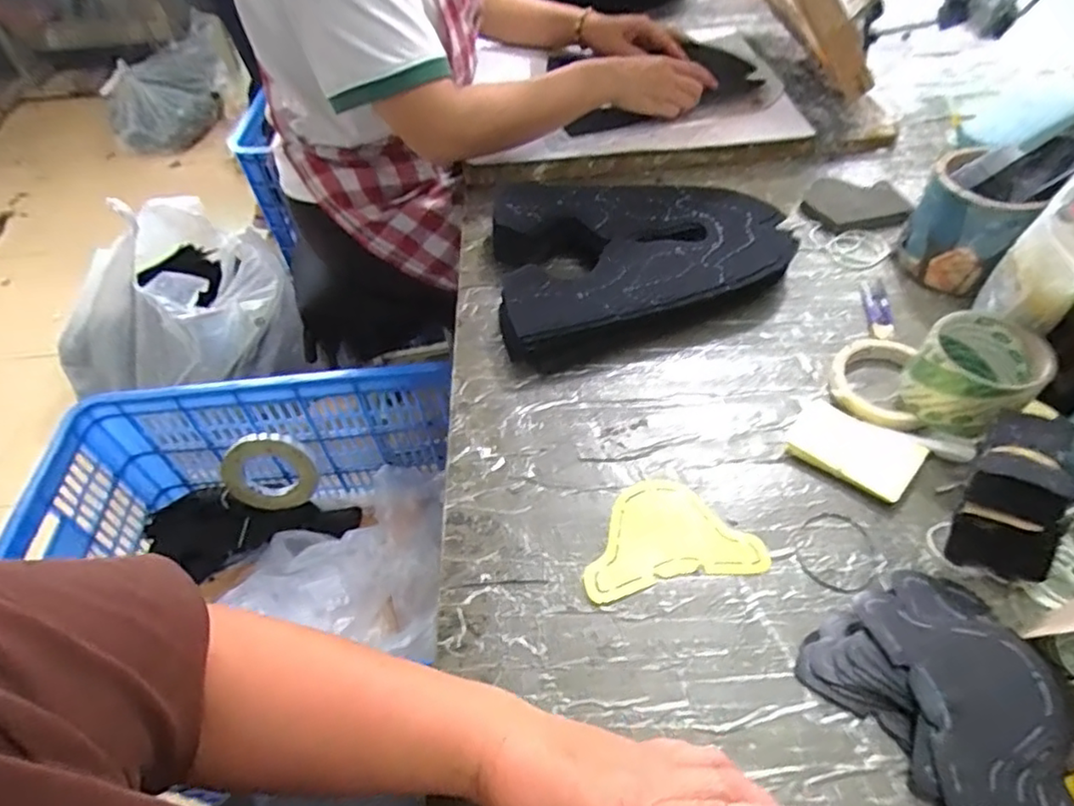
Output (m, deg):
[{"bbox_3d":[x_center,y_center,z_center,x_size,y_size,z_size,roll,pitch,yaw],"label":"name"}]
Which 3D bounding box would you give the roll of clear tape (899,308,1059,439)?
[{"bbox_3d":[0.357,-0.021,0.518,0.095,0.065,0.086,-30,54,-19],"label":"roll of clear tape"}]

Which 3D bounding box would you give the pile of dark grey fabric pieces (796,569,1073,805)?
[{"bbox_3d":[0.267,0.180,0.395,0.130,0.026,0.155,-31,55,-20],"label":"pile of dark grey fabric pieces"}]

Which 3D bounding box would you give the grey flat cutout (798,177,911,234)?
[{"bbox_3d":[0.365,-0.227,0.726,0.108,0.017,0.078,16,53,17],"label":"grey flat cutout"}]

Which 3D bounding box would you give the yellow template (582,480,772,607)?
[{"bbox_3d":[0.099,0.101,0.494,0.135,0.004,0.090,-9,50,-7],"label":"yellow template"}]

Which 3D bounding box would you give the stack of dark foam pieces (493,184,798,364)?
[{"bbox_3d":[0.094,-0.168,0.677,0.317,0.056,0.234,-17,51,-10],"label":"stack of dark foam pieces"}]

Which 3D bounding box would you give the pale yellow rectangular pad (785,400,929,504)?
[{"bbox_3d":[0.259,0.037,0.516,0.093,0.006,0.062,30,58,26],"label":"pale yellow rectangular pad"}]

